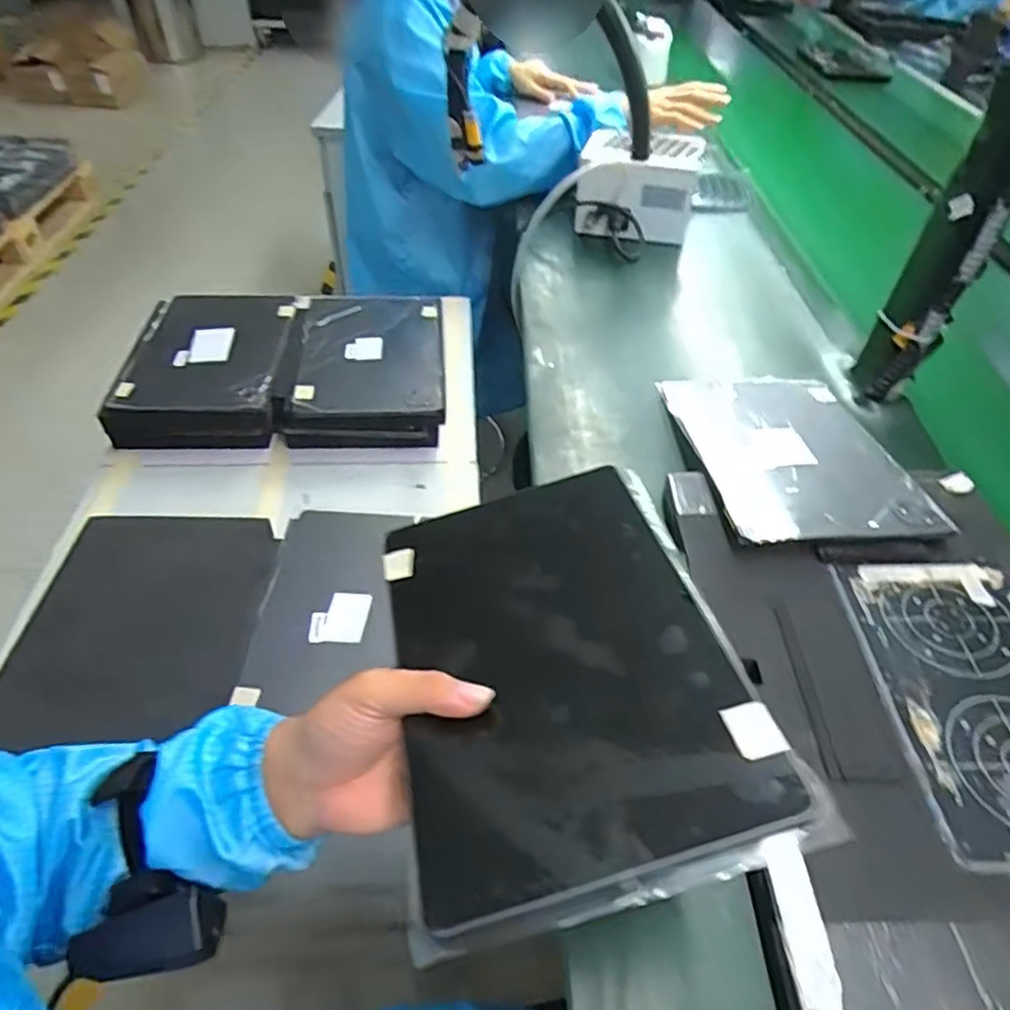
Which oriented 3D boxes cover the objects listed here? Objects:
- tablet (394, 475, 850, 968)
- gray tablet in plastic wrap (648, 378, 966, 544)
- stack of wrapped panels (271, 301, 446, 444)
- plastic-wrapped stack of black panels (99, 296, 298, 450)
[{"bbox_3d":[0.025,0.074,0.360,0.165,0.011,0.254,-17,39,-1],"label":"tablet"},{"bbox_3d":[0.257,-0.055,0.619,0.176,0.015,0.262,-1,37,-4],"label":"gray tablet in plastic wrap"},{"bbox_3d":[-0.181,-0.185,0.879,0.193,0.068,0.260,-2,47,-4],"label":"stack of wrapped panels"},{"bbox_3d":[-0.371,-0.179,0.860,0.195,0.063,0.245,-3,47,-5],"label":"plastic-wrapped stack of black panels"}]

